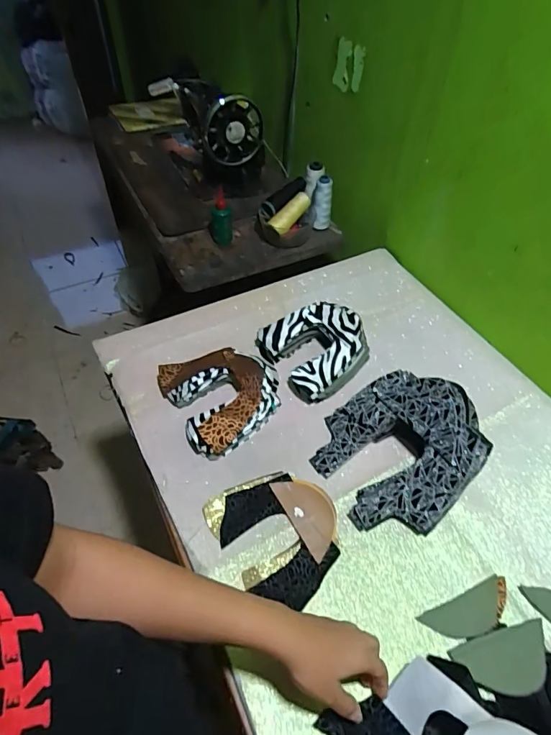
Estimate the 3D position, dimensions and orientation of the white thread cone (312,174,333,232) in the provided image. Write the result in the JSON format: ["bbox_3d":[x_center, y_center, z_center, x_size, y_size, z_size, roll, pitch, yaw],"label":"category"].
[{"bbox_3d":[0.103,-0.355,0.962,0.043,0.111,0.038,8,50,5],"label":"white thread cone"}]

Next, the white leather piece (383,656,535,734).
[{"bbox_3d":[0.153,0.312,0.380,0.063,0.141,0.037,-33,92,-25],"label":"white leather piece"}]

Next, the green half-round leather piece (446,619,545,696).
[{"bbox_3d":[0.250,0.310,0.466,0.107,0.008,0.056,-12,37,-13],"label":"green half-round leather piece"}]

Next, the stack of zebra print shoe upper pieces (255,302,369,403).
[{"bbox_3d":[0.071,-0.039,0.730,0.154,0.067,0.167,-24,55,-21],"label":"stack of zebra print shoe upper pieces"}]

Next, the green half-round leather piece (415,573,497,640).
[{"bbox_3d":[0.219,0.282,0.500,0.103,0.004,0.042,-21,47,-11],"label":"green half-round leather piece"}]

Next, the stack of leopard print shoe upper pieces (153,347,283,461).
[{"bbox_3d":[-0.076,0.038,0.680,0.166,0.039,0.169,-24,55,-20],"label":"stack of leopard print shoe upper pieces"}]

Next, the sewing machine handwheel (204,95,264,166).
[{"bbox_3d":[-0.090,-0.507,0.942,0.135,0.133,0.039,-31,57,-25],"label":"sewing machine handwheel"}]

